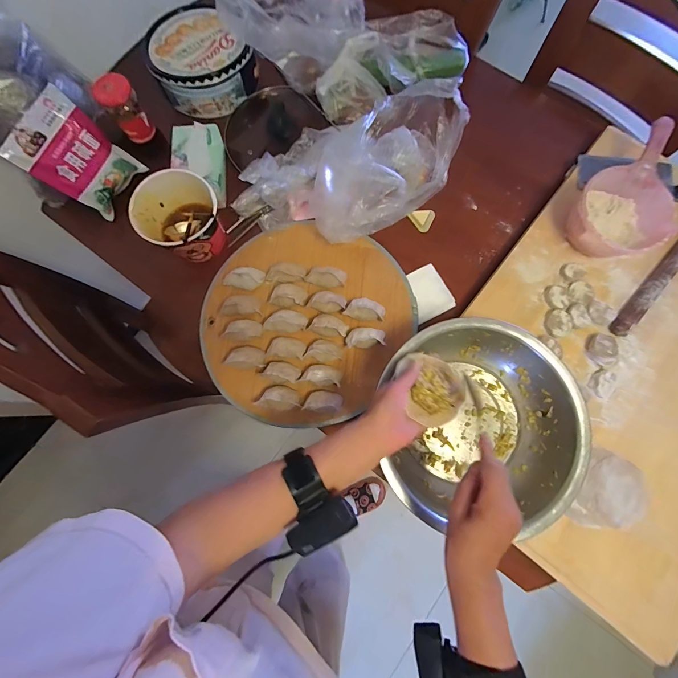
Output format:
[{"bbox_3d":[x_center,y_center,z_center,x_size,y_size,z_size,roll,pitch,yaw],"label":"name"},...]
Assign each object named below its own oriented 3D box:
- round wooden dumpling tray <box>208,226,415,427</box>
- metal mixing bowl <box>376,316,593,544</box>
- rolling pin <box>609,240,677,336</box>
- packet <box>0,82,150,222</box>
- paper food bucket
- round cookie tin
[{"bbox_3d":[-0.066,-0.043,0.597,0.359,0.046,0.378,0,78,0],"label":"round wooden dumpling tray"},{"bbox_3d":[0.209,0.121,0.500,0.280,0.101,0.288,0,78,0],"label":"metal mixing bowl"},{"bbox_3d":[0.567,-0.096,0.578,0.031,0.022,0.240,43,81,8],"label":"rolling pin"},{"bbox_3d":[-0.478,-0.335,0.602,0.023,0.170,0.148,11,75,36],"label":"packet"},{"bbox_3d":[-0.286,-0.220,0.603,0.140,0.109,0.145,0,78,0],"label":"paper food bucket"},{"bbox_3d":[-0.295,-0.585,0.696,0.193,0.085,0.206,-33,80,-7],"label":"round cookie tin"}]

